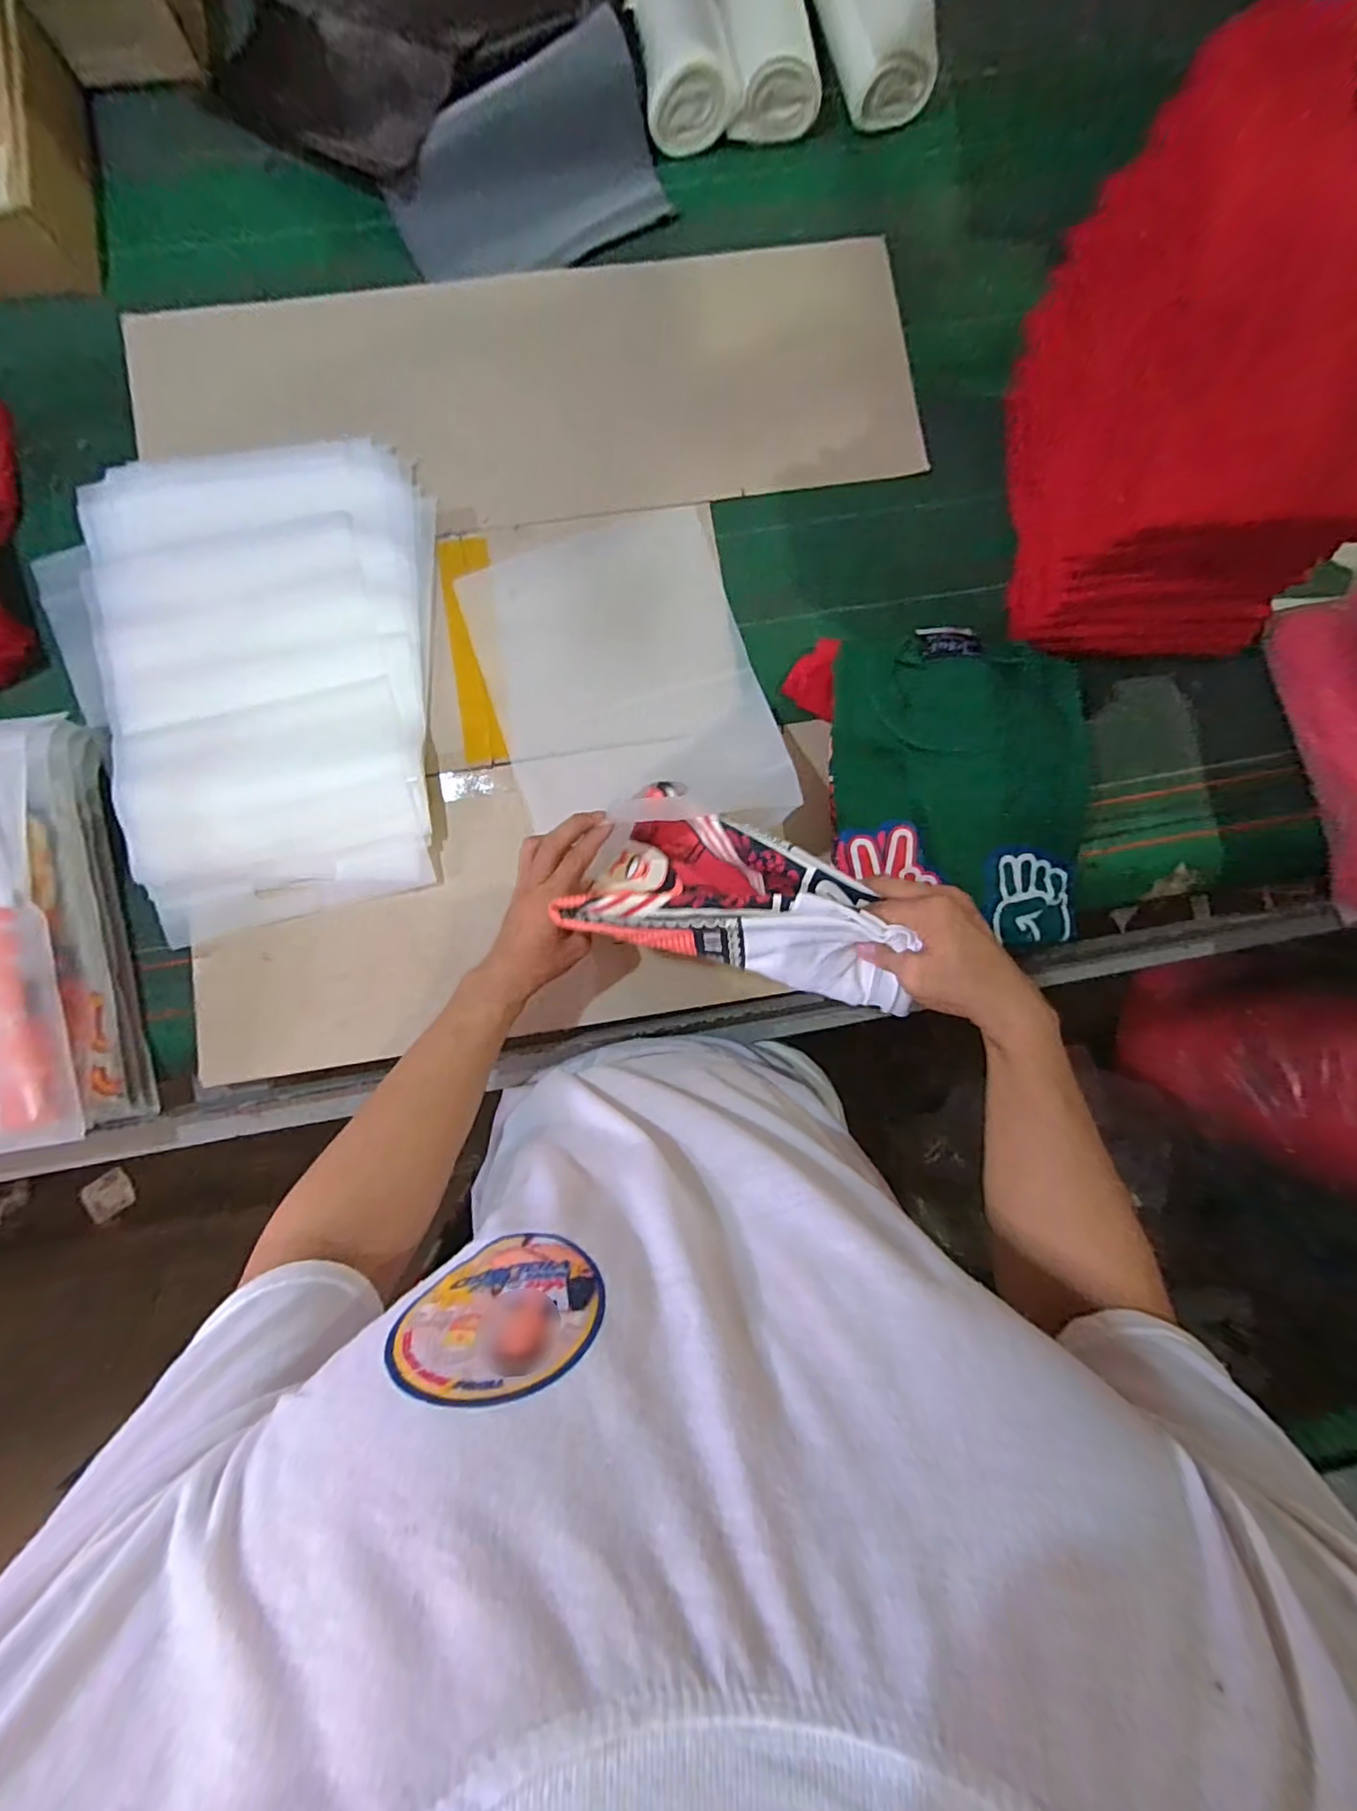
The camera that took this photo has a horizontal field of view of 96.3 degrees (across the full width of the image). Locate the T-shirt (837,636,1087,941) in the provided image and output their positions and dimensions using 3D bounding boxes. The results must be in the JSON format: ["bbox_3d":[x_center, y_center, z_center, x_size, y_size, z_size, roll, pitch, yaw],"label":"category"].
[{"bbox_3d":[0.256,-0.103,0.539,0.230,0.042,0.279,-1,86,0],"label":"T-shirt"}]

